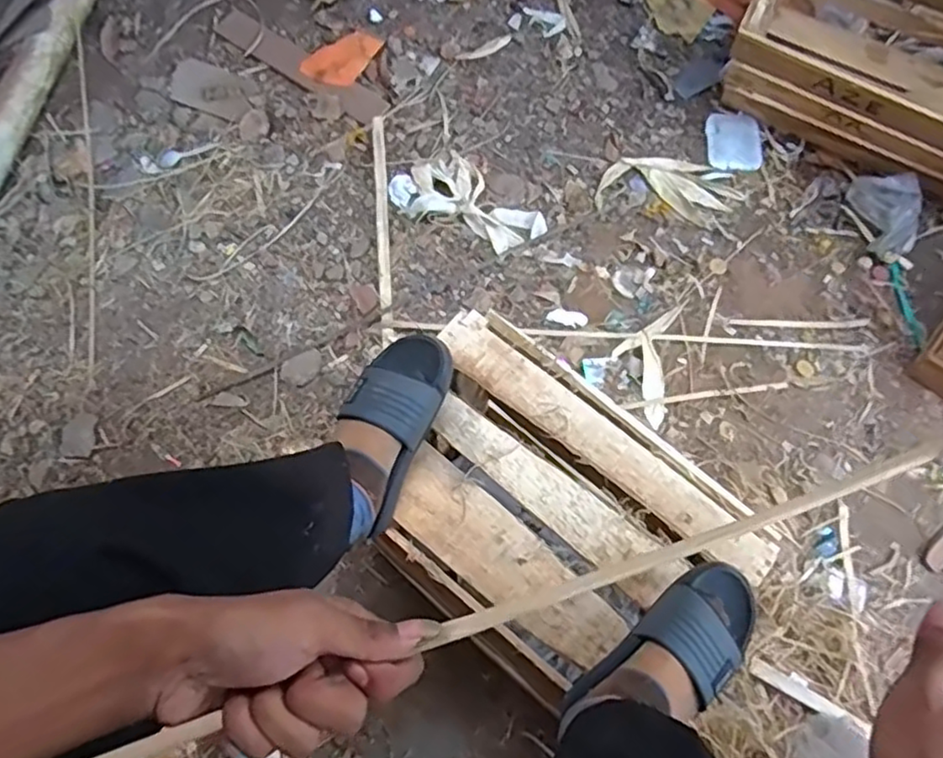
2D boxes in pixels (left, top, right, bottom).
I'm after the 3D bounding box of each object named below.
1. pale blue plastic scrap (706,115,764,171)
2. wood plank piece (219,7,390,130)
[{"bbox_3d":[0.621,-0.565,1.605,0.126,0.012,0.171,5,68,0],"label":"pale blue plastic scrap"},{"bbox_3d":[-0.413,-0.754,1.626,0.492,0.010,0.085,34,71,11],"label":"wood plank piece"}]

